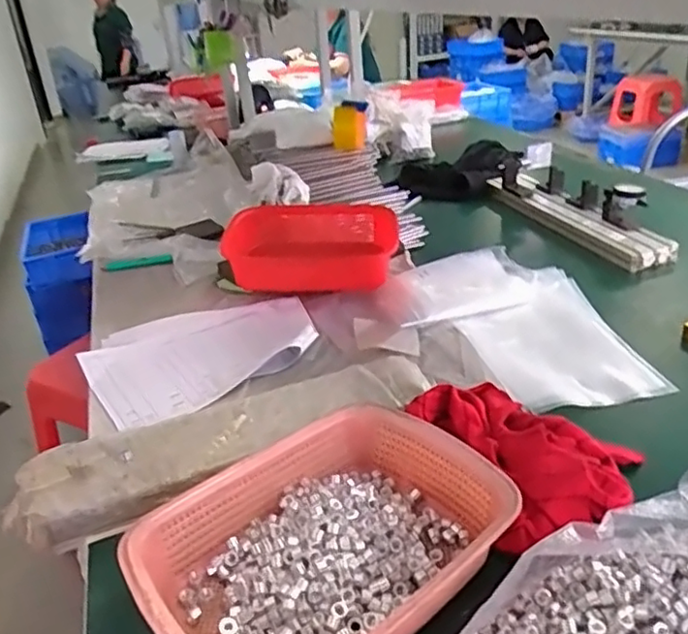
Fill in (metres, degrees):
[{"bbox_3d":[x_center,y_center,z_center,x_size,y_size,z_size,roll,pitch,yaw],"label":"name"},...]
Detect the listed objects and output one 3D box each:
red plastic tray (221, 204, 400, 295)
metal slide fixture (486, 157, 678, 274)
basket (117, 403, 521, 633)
[{"bbox_3d":[-0.062,-0.129,1.142,0.316,0.086,0.218,-4,29,3],"label":"red plastic tray"},{"bbox_3d":[0.457,-0.216,1.257,0.115,0.114,0.473,-14,30,-16],"label":"metal slide fixture"},{"bbox_3d":[-0.012,0.192,0.539,0.299,0.072,0.216,-25,34,-32],"label":"basket"}]

